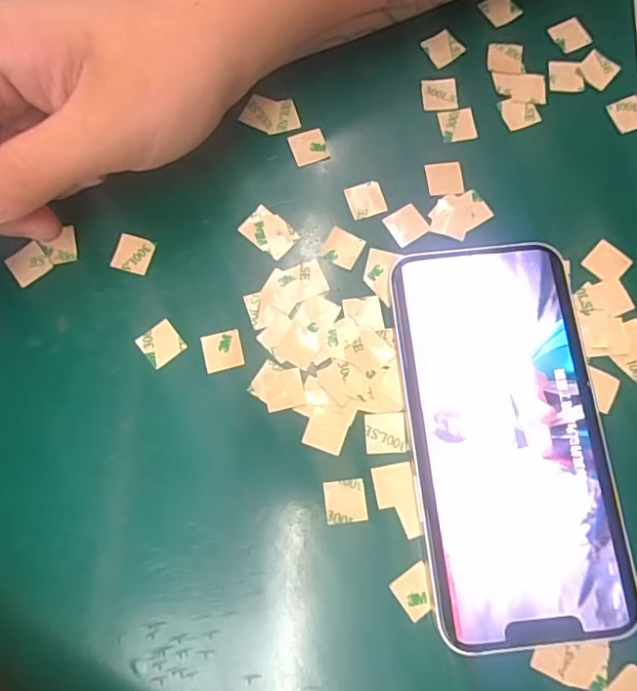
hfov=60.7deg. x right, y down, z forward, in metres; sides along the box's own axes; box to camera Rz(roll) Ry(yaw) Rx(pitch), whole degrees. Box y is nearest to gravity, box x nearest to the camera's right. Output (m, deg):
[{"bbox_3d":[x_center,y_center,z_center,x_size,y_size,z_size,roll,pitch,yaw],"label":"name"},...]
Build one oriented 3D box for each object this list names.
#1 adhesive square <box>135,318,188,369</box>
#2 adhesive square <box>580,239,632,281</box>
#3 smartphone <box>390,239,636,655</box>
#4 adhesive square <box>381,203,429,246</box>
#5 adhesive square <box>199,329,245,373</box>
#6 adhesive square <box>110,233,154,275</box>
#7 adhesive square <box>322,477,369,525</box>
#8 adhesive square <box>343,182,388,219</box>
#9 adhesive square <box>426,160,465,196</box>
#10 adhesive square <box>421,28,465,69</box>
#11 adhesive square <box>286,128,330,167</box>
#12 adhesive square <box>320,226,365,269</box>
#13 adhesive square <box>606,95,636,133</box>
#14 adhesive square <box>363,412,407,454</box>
[{"bbox_3d":[-0.063,-0.001,0.217,0.015,0.004,0.015,-38,79,-9],"label":"adhesive square"},{"bbox_3d":[0.119,-0.035,0.225,0.015,0.004,0.015,41,84,11],"label":"adhesive square"},{"bbox_3d":[0.070,0.032,0.205,0.070,0.008,0.144,-6,76,0],"label":"smartphone"},{"bbox_3d":[0.037,-0.051,0.227,0.015,0.004,0.015,-32,77,-6],"label":"adhesive square"},{"bbox_3d":[-0.038,0.002,0.216,0.015,0.004,0.015,-14,76,-2],"label":"adhesive square"},{"bbox_3d":[-0.077,-0.038,0.226,0.016,0.004,0.015,16,82,3],"label":"adhesive square"},{"bbox_3d":[0.010,0.058,0.203,0.015,0.004,0.015,-7,75,1],"label":"adhesive square"},{"bbox_3d":[0.020,-0.063,0.230,0.015,0.004,0.015,-17,76,-3],"label":"adhesive square"},{"bbox_3d":[0.054,-0.072,0.233,0.015,0.004,0.016,-7,76,0],"label":"adhesive square"},{"bbox_3d":[0.057,-0.136,0.248,0.016,0.004,0.015,-32,87,-1],"label":"adhesive square"},{"bbox_3d":[-0.004,-0.087,0.236,0.015,0.004,0.015,-17,76,-3],"label":"adhesive square"},{"bbox_3d":[0.010,-0.041,0.227,0.016,0.004,0.015,27,79,6],"label":"adhesive square"},{"bbox_3d":[0.138,-0.103,0.241,0.016,0.004,0.014,-17,76,-3],"label":"adhesive square"},{"bbox_3d":[0.026,0.033,0.209,0.015,0.004,0.015,-4,79,2],"label":"adhesive square"}]

